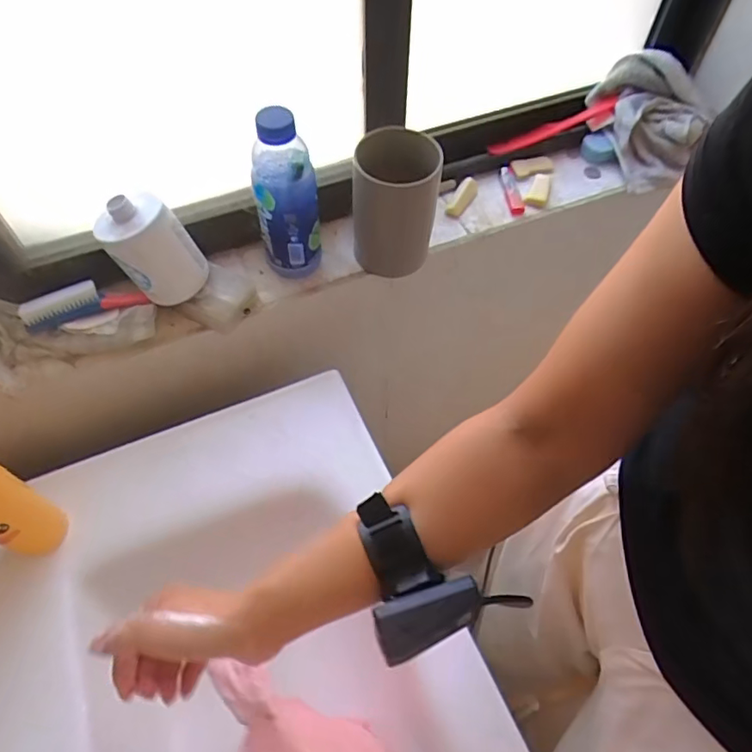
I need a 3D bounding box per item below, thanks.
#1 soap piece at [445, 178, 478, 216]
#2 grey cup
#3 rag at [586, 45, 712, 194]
[{"bbox_3d":[0.123,-0.255,0.767,0.025,0.017,0.067,31,79,18],"label":"soap piece"},{"bbox_3d":[0.023,-0.209,0.655,0.097,0.153,0.119,3,57,1],"label":"grey cup"},{"bbox_3d":[0.420,-0.386,0.807,0.143,0.120,0.156,-10,57,-7],"label":"rag"}]

